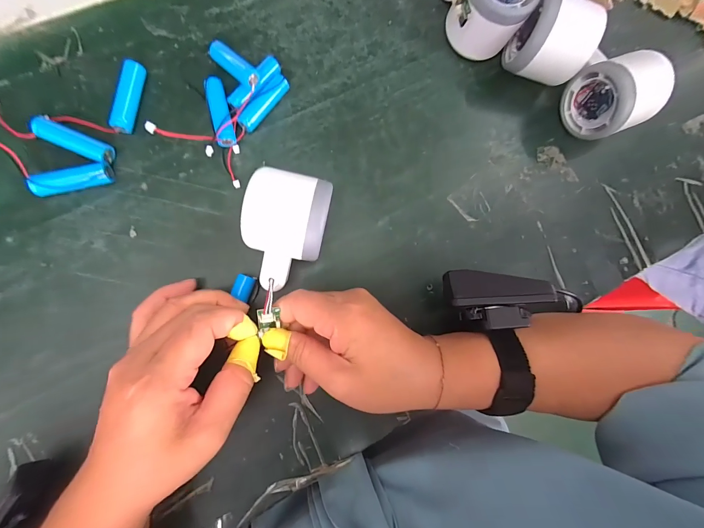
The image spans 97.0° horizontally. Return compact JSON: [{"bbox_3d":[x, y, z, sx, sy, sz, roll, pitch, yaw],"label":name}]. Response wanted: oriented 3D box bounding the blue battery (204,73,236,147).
[{"bbox_3d":[-0.103,-0.118,0.244,0.014,0.019,0.053,-16,90,-8],"label":"blue battery"}]

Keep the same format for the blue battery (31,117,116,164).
[{"bbox_3d":[-0.204,-0.090,0.229,0.051,0.012,0.015,22,85,-6],"label":"blue battery"}]

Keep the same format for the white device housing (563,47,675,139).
[{"bbox_3d":[0.222,-0.150,0.266,0.055,0.061,0.077,-24,91,-8],"label":"white device housing"}]

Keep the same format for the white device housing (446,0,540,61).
[{"bbox_3d":[0.114,-0.211,0.261,0.056,0.054,0.060,0,87,-8],"label":"white device housing"}]

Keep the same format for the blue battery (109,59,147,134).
[{"bbox_3d":[-0.169,-0.126,0.237,0.012,0.014,0.052,13,86,-7],"label":"blue battery"}]

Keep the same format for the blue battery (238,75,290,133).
[{"bbox_3d":[-0.071,-0.129,0.253,0.011,0.012,0.051,38,83,-5],"label":"blue battery"}]

